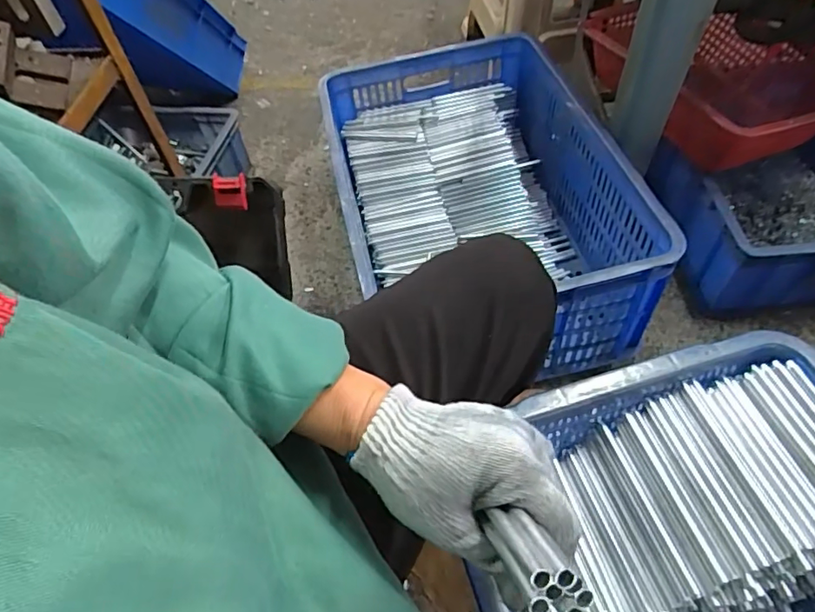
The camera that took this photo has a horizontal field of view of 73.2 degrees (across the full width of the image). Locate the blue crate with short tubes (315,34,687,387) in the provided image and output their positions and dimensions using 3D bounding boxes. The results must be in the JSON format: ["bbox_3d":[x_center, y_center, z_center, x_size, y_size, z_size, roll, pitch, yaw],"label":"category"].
[{"bbox_3d":[0.118,-0.183,0.955,0.436,0.260,0.606,-11,55,-3],"label":"blue crate with short tubes"}]

